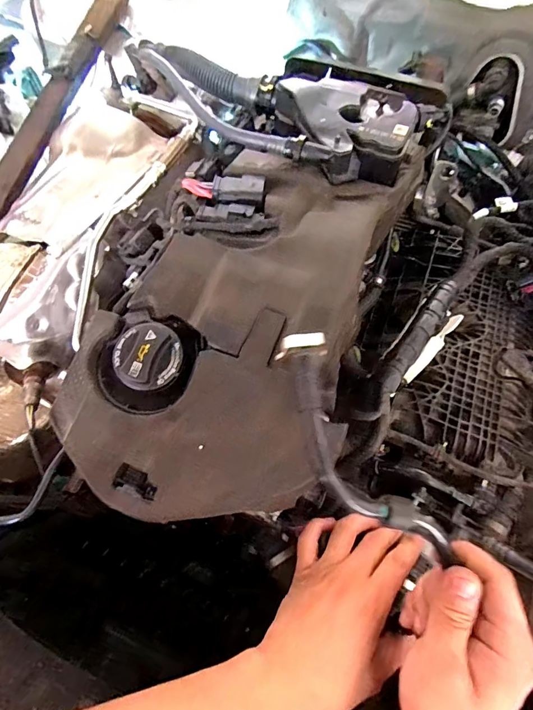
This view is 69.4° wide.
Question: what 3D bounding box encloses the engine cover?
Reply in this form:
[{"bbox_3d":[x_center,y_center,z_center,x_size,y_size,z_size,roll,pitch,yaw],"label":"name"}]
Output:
[{"bbox_3d":[-0.004,-0.049,0.353,0.228,0.074,0.401,25,64,13],"label":"engine cover"}]

